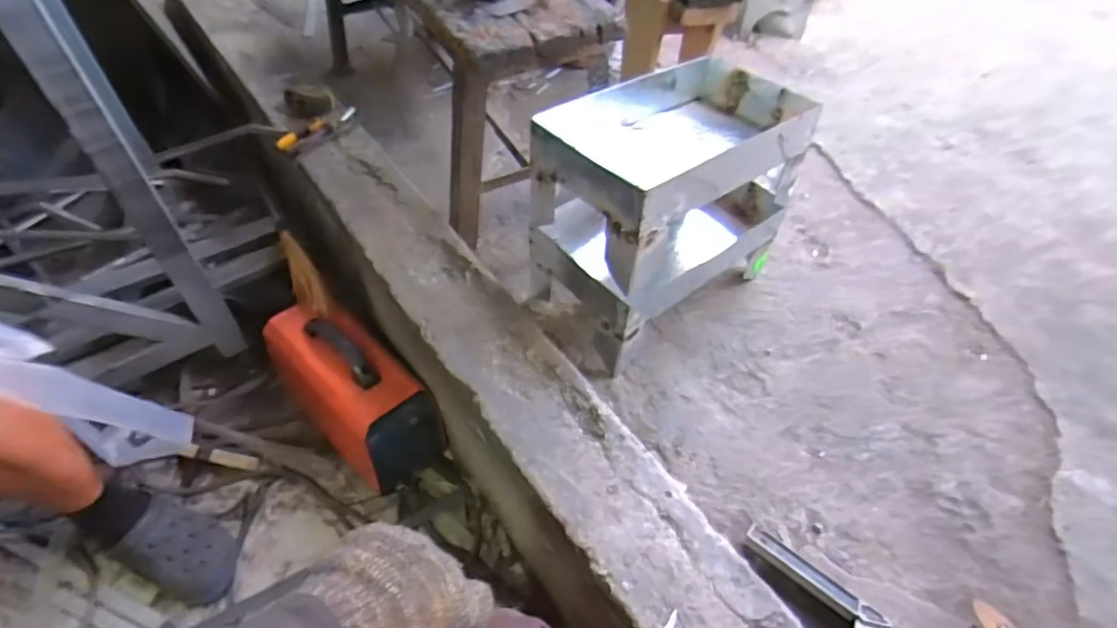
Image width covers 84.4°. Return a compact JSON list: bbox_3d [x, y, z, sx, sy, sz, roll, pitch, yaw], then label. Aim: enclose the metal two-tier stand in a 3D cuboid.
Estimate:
[{"bbox_3d":[0.160,-0.179,0.959,0.383,0.341,0.245,-31,56,-23],"label":"metal two-tier stand"}]

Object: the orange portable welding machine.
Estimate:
[{"bbox_3d":[-0.367,0.134,1.100,0.163,0.207,0.321,-37,58,-26],"label":"orange portable welding machine"}]

